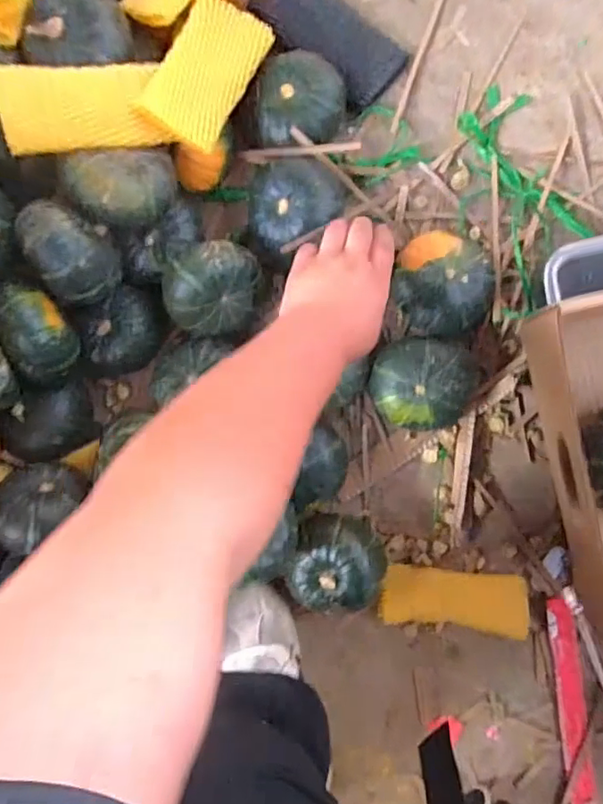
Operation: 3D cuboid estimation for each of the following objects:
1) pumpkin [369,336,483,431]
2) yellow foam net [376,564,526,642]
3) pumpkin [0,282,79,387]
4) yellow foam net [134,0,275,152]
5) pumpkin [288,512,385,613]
[{"bbox_3d":[0.118,-0.018,0.519,0.102,0.061,0.089,1,91,6],"label":"pumpkin"},{"bbox_3d":[0.156,0.202,0.543,0.144,0.010,0.059,5,92,6],"label":"yellow foam net"},{"bbox_3d":[-0.241,-0.063,0.490,0.056,0.064,0.093,-15,90,6],"label":"pumpkin"},{"bbox_3d":[-0.082,-0.294,0.474,0.071,0.016,0.132,27,82,-21],"label":"yellow foam net"},{"bbox_3d":[0.036,0.153,0.529,0.090,0.061,0.085,0,91,6],"label":"pumpkin"}]

